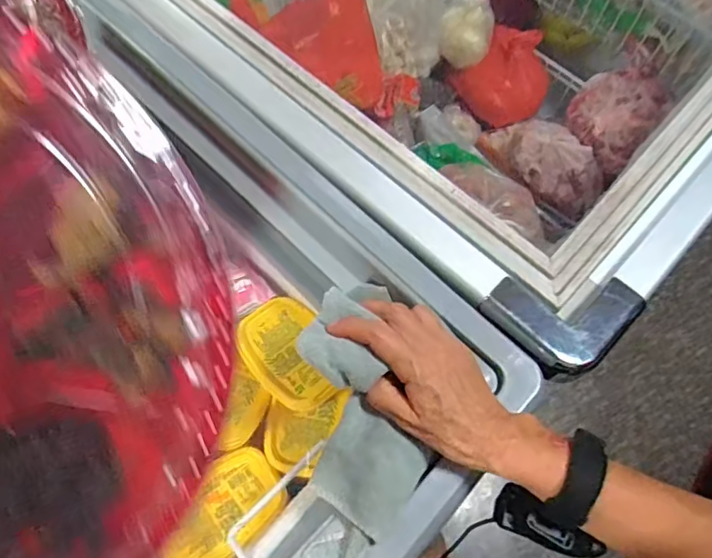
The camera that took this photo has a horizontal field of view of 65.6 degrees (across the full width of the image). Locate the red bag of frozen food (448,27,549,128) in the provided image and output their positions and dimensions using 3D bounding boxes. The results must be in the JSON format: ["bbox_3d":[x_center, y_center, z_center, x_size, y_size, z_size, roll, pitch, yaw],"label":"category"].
[{"bbox_3d":[0.283,-0.381,1.036,0.145,0.102,0.143,-39,73,-16],"label":"red bag of frozen food"}]

